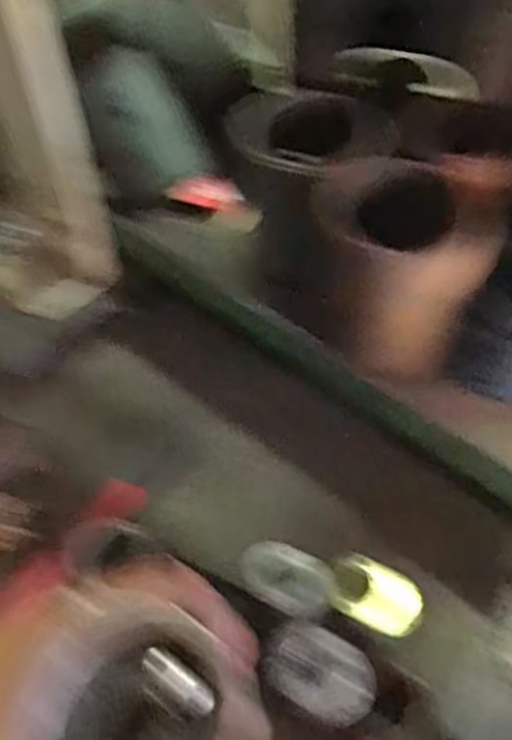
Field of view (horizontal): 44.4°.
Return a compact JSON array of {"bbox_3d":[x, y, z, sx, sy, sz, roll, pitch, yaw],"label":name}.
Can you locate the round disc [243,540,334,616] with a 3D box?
[{"bbox_3d":[0.024,0.162,0.494,0.072,0.015,0.050,20,58,17],"label":"round disc"}]

